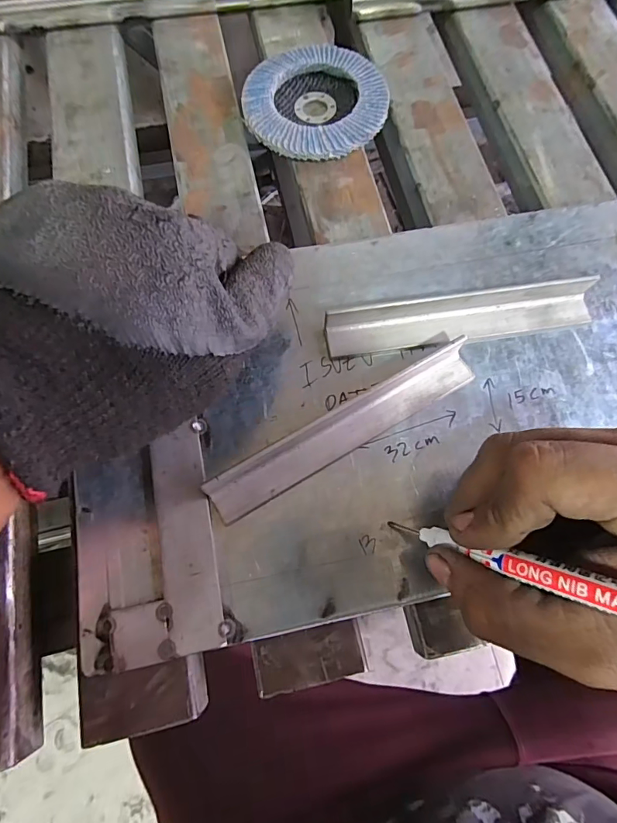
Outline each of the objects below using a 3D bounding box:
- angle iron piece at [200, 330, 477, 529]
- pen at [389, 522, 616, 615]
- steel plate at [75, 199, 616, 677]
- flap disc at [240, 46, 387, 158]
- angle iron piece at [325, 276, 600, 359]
[{"bbox_3d":[0.020,0.006,0.221,0.151,0.018,0.025,-29,75,-11],"label":"angle iron piece"},{"bbox_3d":[0.080,0.059,0.165,0.010,0.122,0.010,40,69,-35],"label":"pen"},{"bbox_3d":[0.070,-0.013,0.235,0.367,0.007,0.203,-9,72,-4],"label":"steel plate"},{"bbox_3d":[0.003,-0.205,0.296,0.095,0.014,0.089,1,72,-2],"label":"flap disc"},{"bbox_3d":[0.084,-0.052,0.242,0.148,0.019,0.024,-7,72,-4],"label":"angle iron piece"}]

